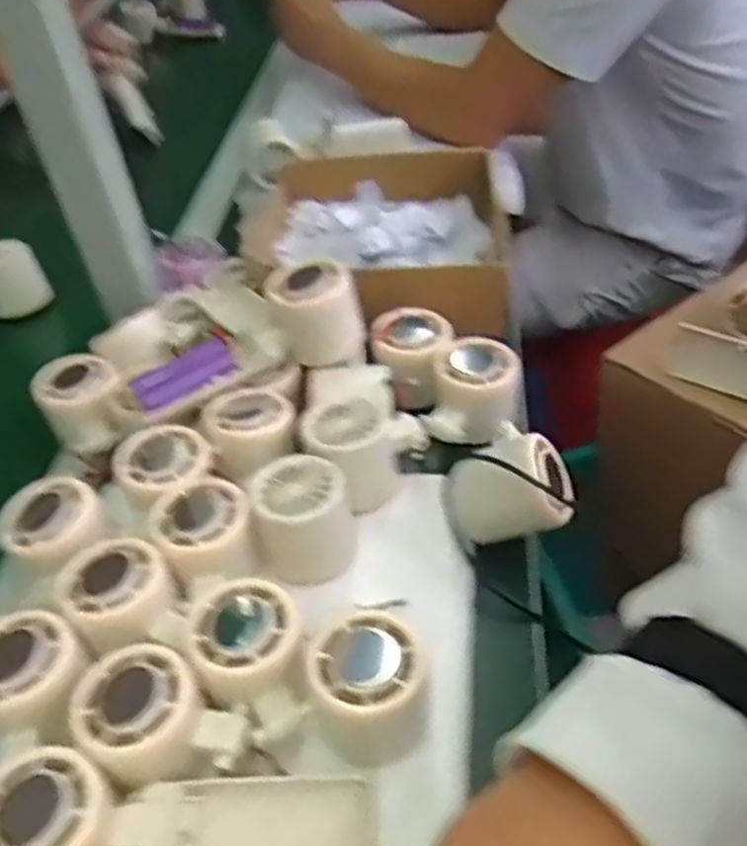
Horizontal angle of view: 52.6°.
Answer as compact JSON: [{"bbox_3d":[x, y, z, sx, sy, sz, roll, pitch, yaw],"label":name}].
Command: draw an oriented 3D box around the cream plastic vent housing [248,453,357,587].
[{"bbox_3d":[-0.042,0.061,0.450,0.057,0.058,0.059,-4,44,4],"label":"cream plastic vent housing"}]

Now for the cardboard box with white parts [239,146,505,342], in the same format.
[{"bbox_3d":[0.002,-0.168,0.674,0.222,0.066,0.195,1,44,9],"label":"cardboard box with white parts"}]

